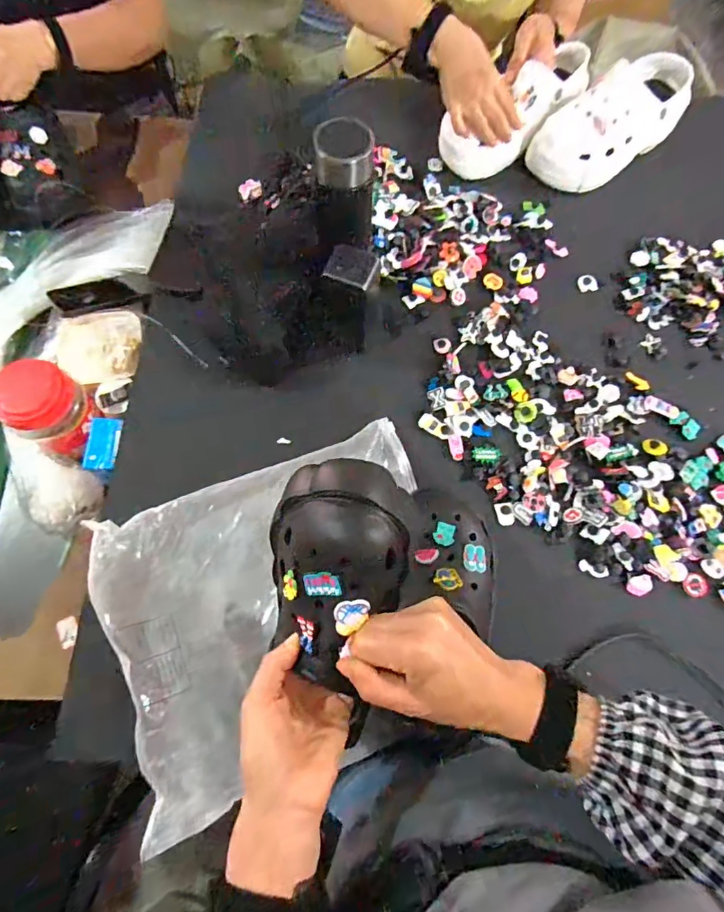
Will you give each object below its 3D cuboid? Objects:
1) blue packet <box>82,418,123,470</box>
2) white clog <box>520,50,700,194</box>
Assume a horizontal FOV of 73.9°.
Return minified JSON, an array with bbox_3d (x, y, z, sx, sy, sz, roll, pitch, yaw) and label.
[{"bbox_3d":[-0.310,-0.014,0.579,0.040,0.016,0.061,6,71,1],"label":"blue packet"},{"bbox_3d":[0.359,-0.474,0.684,0.237,0.096,0.105,-30,74,4],"label":"white clog"}]

